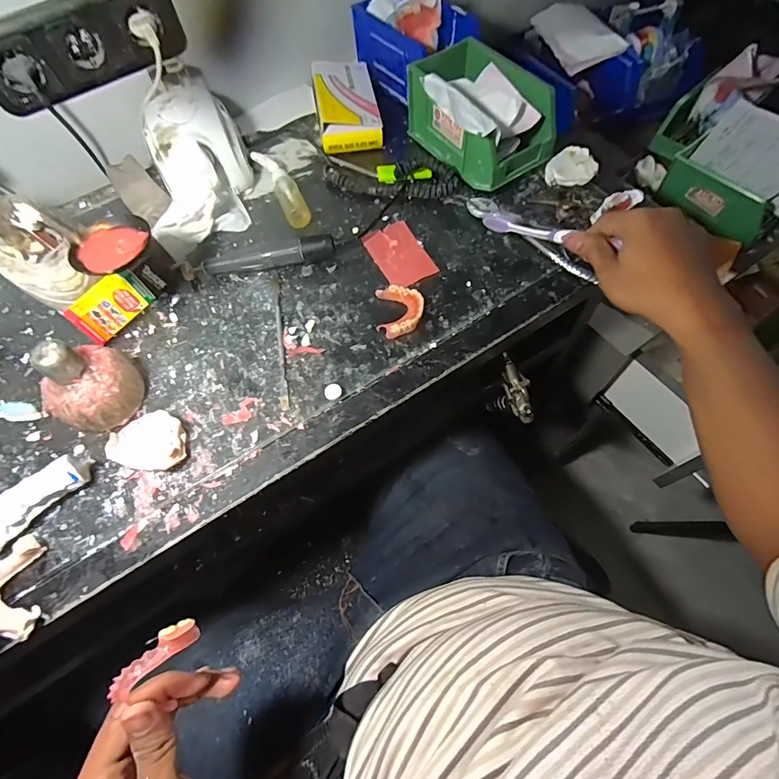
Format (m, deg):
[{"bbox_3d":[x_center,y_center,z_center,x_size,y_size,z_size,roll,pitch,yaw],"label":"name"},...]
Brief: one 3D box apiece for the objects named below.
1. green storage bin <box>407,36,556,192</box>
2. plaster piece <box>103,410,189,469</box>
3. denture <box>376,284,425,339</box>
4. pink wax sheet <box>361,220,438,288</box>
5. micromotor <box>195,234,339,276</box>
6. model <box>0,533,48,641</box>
[{"bbox_3d":[0.101,-0.333,0.526,0.119,0.088,0.176,-33,67,-13],"label":"green storage bin"},{"bbox_3d":[-0.219,0.047,0.399,0.066,0.020,0.051,5,66,4],"label":"plaster piece"},{"bbox_3d":[0.011,-0.082,0.456,0.048,0.016,0.059,0,64,3],"label":"denture"},{"bbox_3d":[0.011,-0.157,0.496,0.057,0.004,0.088,-26,65,-10],"label":"pink wax sheet"},{"bbox_3d":[-0.138,-0.149,0.490,0.151,0.027,0.023,-8,66,-2],"label":"micromotor"},{"bbox_3d":[-0.306,0.162,0.346,0.049,0.026,0.075,-16,67,-6],"label":"model"}]

